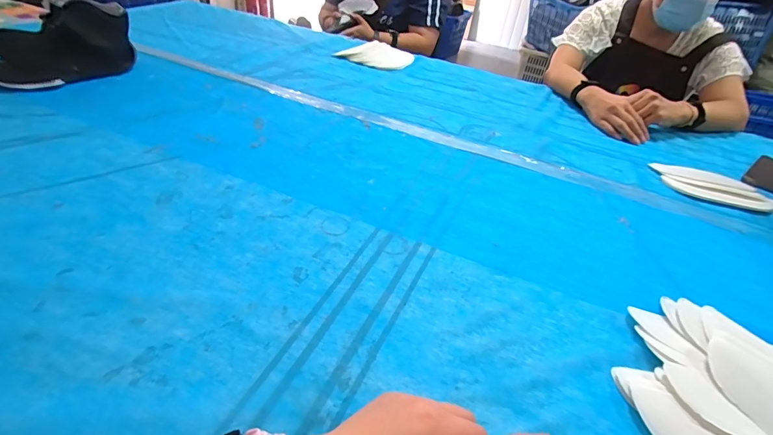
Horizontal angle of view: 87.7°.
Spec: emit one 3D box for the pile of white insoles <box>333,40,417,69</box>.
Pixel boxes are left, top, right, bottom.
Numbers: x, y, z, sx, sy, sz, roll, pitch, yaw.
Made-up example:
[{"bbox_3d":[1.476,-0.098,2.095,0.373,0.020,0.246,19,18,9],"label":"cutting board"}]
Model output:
[{"bbox_3d":[-0.024,-0.445,1.097,0.183,0.018,0.164,24,41,21],"label":"pile of white insoles"}]

